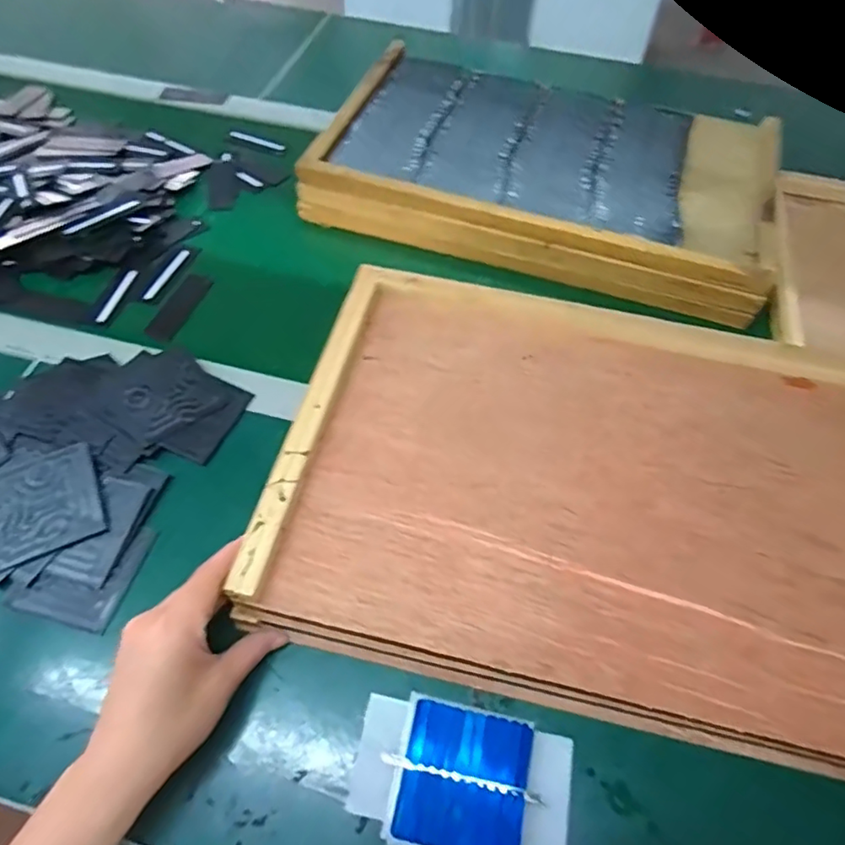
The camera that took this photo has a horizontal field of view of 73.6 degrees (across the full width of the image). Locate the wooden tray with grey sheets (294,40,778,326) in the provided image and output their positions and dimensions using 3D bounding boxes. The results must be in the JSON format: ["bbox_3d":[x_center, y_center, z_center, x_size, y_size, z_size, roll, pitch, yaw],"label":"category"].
[{"bbox_3d":[0.144,-0.291,0.661,0.491,0.071,0.298,18,57,10],"label":"wooden tray with grey sheets"}]

